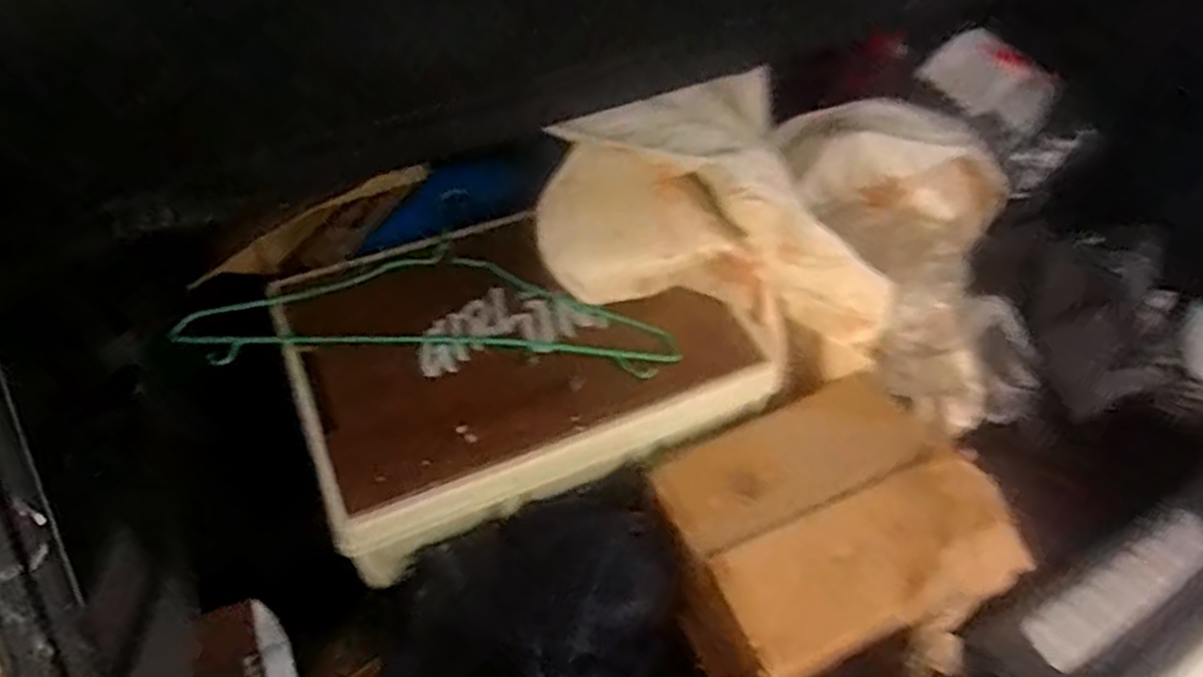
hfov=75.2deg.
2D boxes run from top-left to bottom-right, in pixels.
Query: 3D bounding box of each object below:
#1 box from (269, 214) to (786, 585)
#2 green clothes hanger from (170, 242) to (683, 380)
[{"bbox_3d":[-0.081,0.007,0.750,0.395,0.083,0.275,-19,56,-16],"label":"box"},{"bbox_3d":[-0.149,-0.028,0.719,0.439,0.040,0.136,1,53,-1],"label":"green clothes hanger"}]

